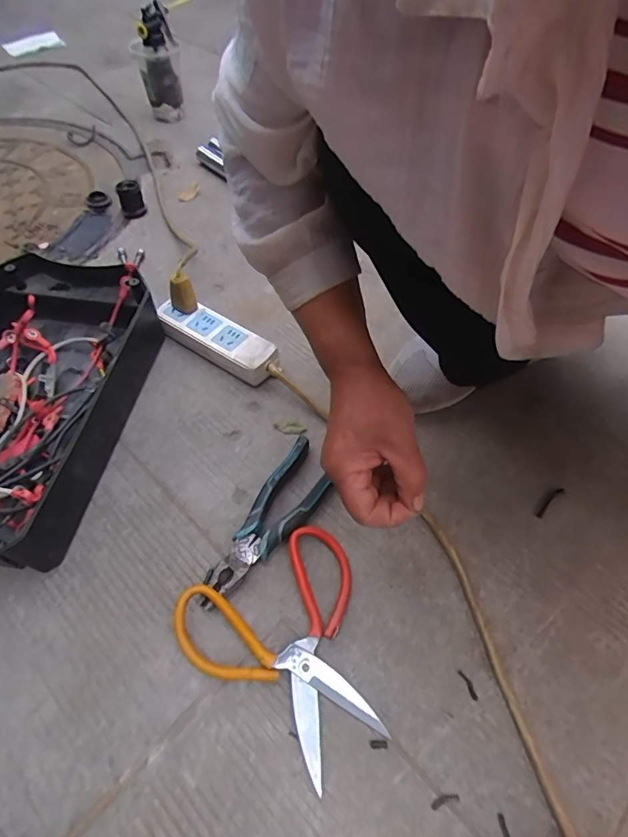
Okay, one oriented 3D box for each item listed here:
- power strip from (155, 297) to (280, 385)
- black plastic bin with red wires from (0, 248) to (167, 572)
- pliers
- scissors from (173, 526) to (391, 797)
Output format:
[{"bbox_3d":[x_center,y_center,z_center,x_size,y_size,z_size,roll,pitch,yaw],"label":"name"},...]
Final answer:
[{"bbox_3d":[-0.124,-0.102,0.595,0.170,0.035,0.056,31,62,18],"label":"power strip"},{"bbox_3d":[-0.323,-0.029,0.519,0.221,0.080,0.349,8,57,4],"label":"black plastic bin with red wires"},{"bbox_3d":[-0.042,0.105,0.467,0.058,0.022,0.189,28,61,16],"label":"pliers"},{"bbox_3d":[-0.019,0.200,0.404,0.158,0.026,0.175,-26,61,-16],"label":"scissors"}]

